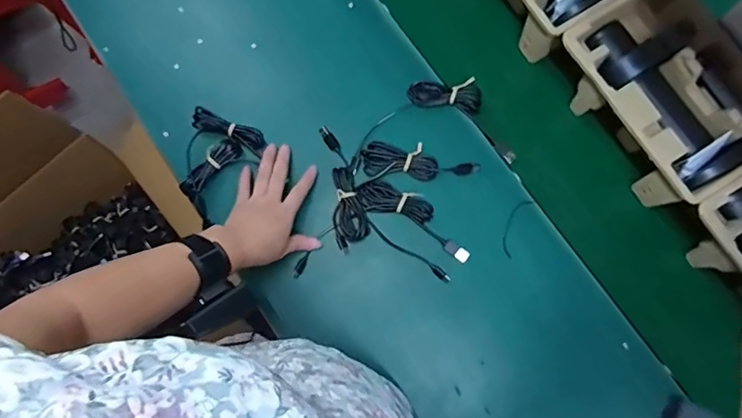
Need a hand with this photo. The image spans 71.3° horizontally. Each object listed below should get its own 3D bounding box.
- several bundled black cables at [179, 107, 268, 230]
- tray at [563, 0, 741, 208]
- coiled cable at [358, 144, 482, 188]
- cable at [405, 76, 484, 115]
[{"bbox_3d":[-0.196,-0.051,0.647,0.090,0.027,0.132,18,78,4],"label":"several bundled black cables"},{"bbox_3d":[0.327,-0.125,0.589,0.146,0.096,0.229,-34,79,-7],"label":"tray"},{"bbox_3d":[0.058,-0.060,0.639,0.136,0.015,0.050,-5,77,-1],"label":"coiled cable"},{"bbox_3d":[0.094,-0.142,0.648,0.090,0.015,0.037,-2,77,-1],"label":"cable"}]

